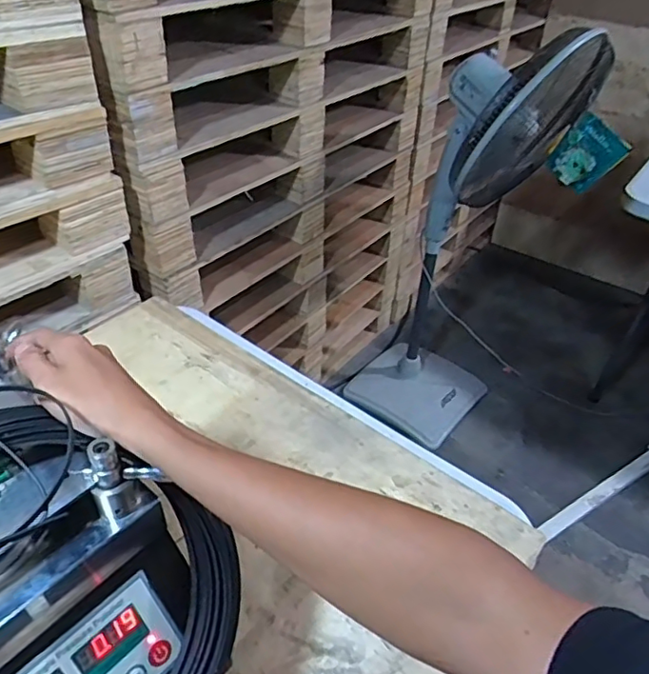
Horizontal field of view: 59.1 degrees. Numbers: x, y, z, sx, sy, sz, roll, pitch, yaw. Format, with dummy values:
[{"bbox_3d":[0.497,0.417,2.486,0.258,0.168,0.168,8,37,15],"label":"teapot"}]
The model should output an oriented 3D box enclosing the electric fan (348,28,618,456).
[{"bbox_3d":[0.328,-0.205,1.549,0.405,1.148,0.456,9,40,6],"label":"electric fan"}]

